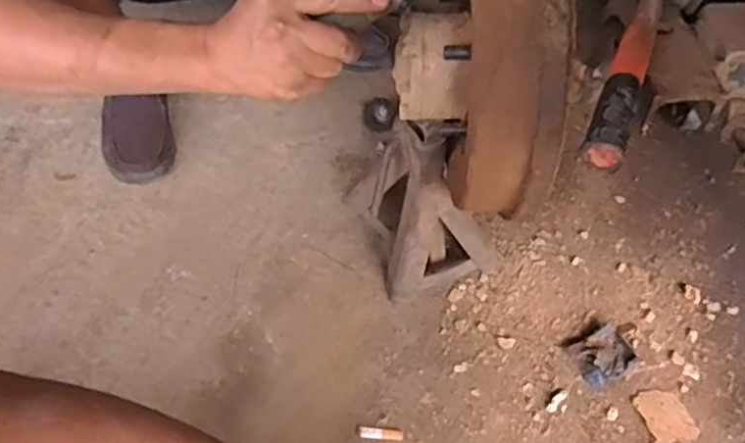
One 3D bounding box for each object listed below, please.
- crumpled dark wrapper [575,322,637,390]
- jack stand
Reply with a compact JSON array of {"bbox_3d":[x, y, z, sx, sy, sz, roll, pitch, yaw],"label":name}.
[{"bbox_3d":[0.291,0.171,0.799,0.065,0.027,0.062,1,55,-1],"label":"crumpled dark wrapper"},{"bbox_3d":[0.069,-0.050,0.816,0.153,0.242,0.182,-16,57,-12],"label":"jack stand"}]

